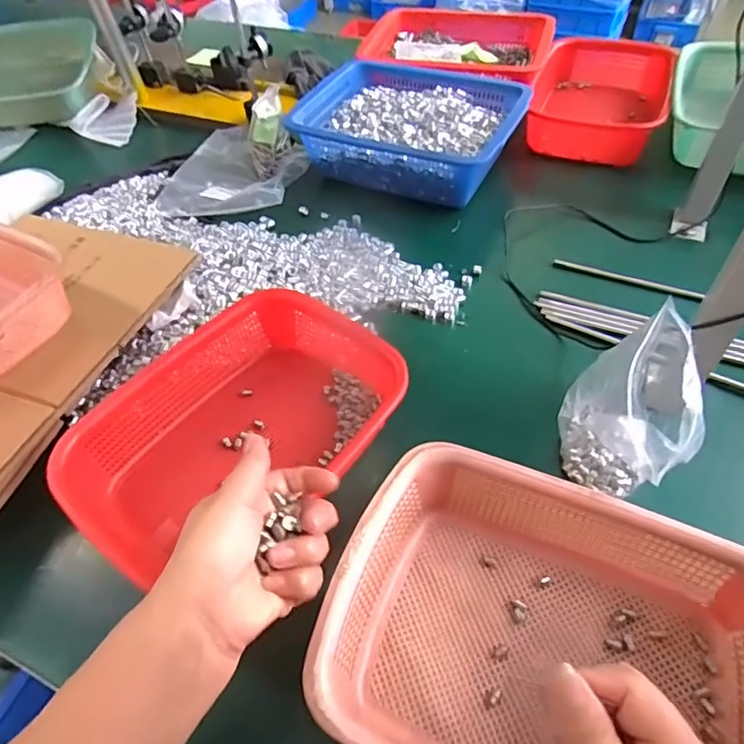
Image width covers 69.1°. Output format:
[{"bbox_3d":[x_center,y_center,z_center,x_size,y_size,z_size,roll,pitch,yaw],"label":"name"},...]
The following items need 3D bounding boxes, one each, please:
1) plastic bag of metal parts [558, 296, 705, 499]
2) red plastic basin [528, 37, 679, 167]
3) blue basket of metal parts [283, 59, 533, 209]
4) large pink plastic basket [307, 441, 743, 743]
[{"bbox_3d":[0.208,0.045,0.446,0.069,0.158,0.114,-1,51,5],"label":"plastic bag of metal parts"},{"bbox_3d":[0.383,-0.469,0.929,0.205,0.074,0.295,13,54,16],"label":"red plastic basin"},{"bbox_3d":[0.067,-0.375,0.832,0.311,0.091,0.241,20,56,20],"label":"blue basket of metal parts"},{"bbox_3d":[0.120,0.200,0.367,0.304,0.088,0.241,16,55,18],"label":"large pink plastic basket"}]

